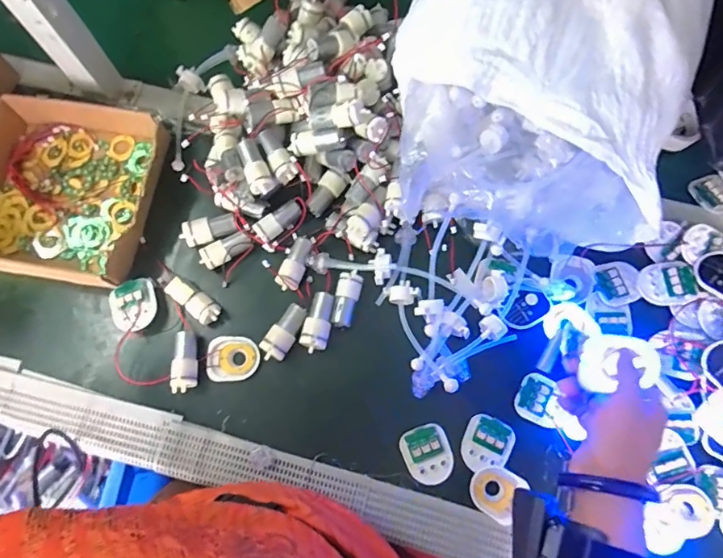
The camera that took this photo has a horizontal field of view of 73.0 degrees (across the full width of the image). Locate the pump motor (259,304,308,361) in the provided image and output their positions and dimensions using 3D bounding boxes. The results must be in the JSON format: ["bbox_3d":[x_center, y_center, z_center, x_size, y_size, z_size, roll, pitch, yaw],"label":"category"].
[{"bbox_3d":[-0.085,0.062,0.550,0.030,0.023,0.066,34,77,11],"label":"pump motor"}]

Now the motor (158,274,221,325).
[{"bbox_3d":[-0.202,0.020,0.566,0.087,0.026,0.027,34,77,11],"label":"motor"}]

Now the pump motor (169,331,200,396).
[{"bbox_3d":[-0.193,0.092,0.542,0.027,0.026,0.065,2,73,2],"label":"pump motor"}]

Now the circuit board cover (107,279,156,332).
[{"bbox_3d":[-0.261,0.032,0.562,0.048,0.022,0.059,-16,73,-3],"label":"circuit board cover"}]

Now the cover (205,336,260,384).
[{"bbox_3d":[-0.146,0.089,0.553,0.060,0.007,0.051,-6,73,0],"label":"cover"}]

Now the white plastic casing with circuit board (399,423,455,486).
[{"bbox_3d":[0.071,0.188,0.521,0.049,0.010,0.058,-21,74,-5],"label":"white plastic casing with circuit board"}]

